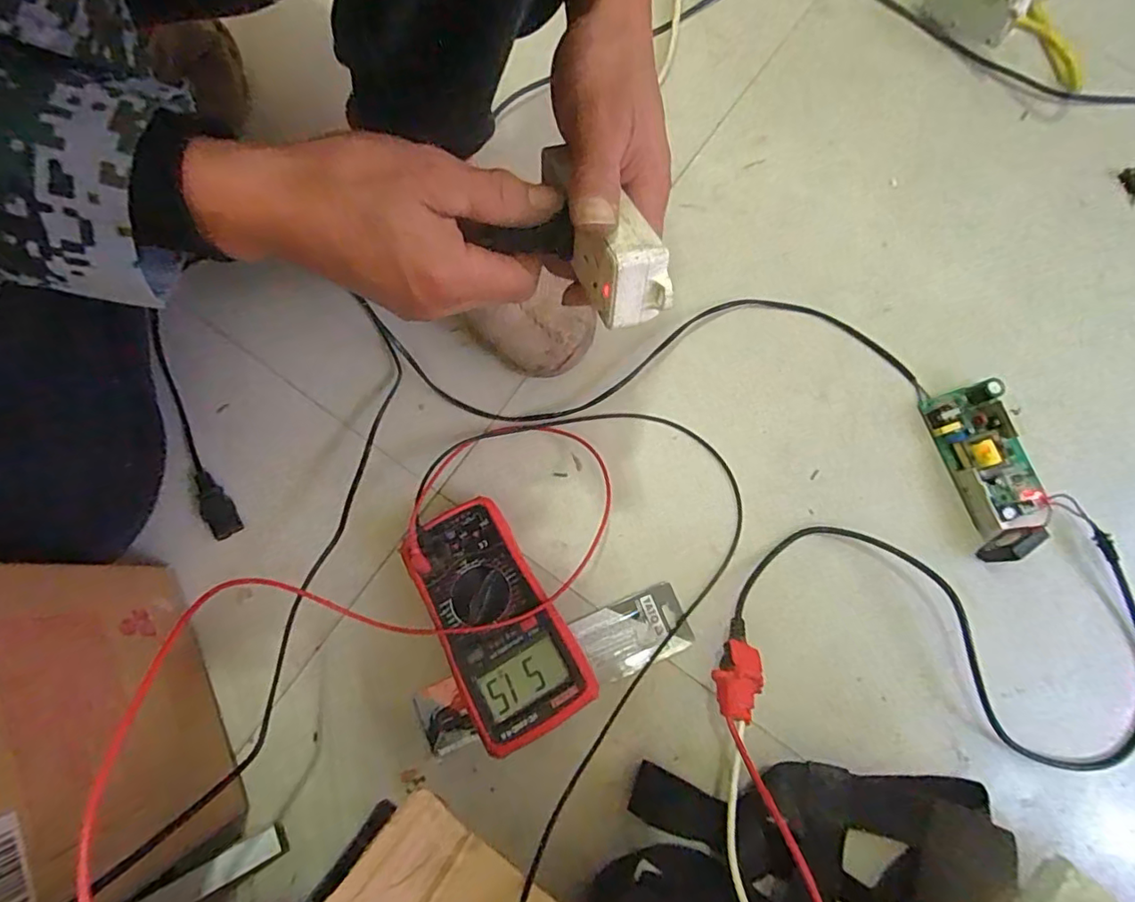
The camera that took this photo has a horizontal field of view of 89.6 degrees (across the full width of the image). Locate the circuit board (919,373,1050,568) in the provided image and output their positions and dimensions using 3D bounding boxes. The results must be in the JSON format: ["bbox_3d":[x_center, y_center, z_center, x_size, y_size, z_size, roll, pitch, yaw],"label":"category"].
[{"bbox_3d":[0.385,0.015,0.513,0.074,0.035,0.157,-14,79,-4],"label":"circuit board"}]

